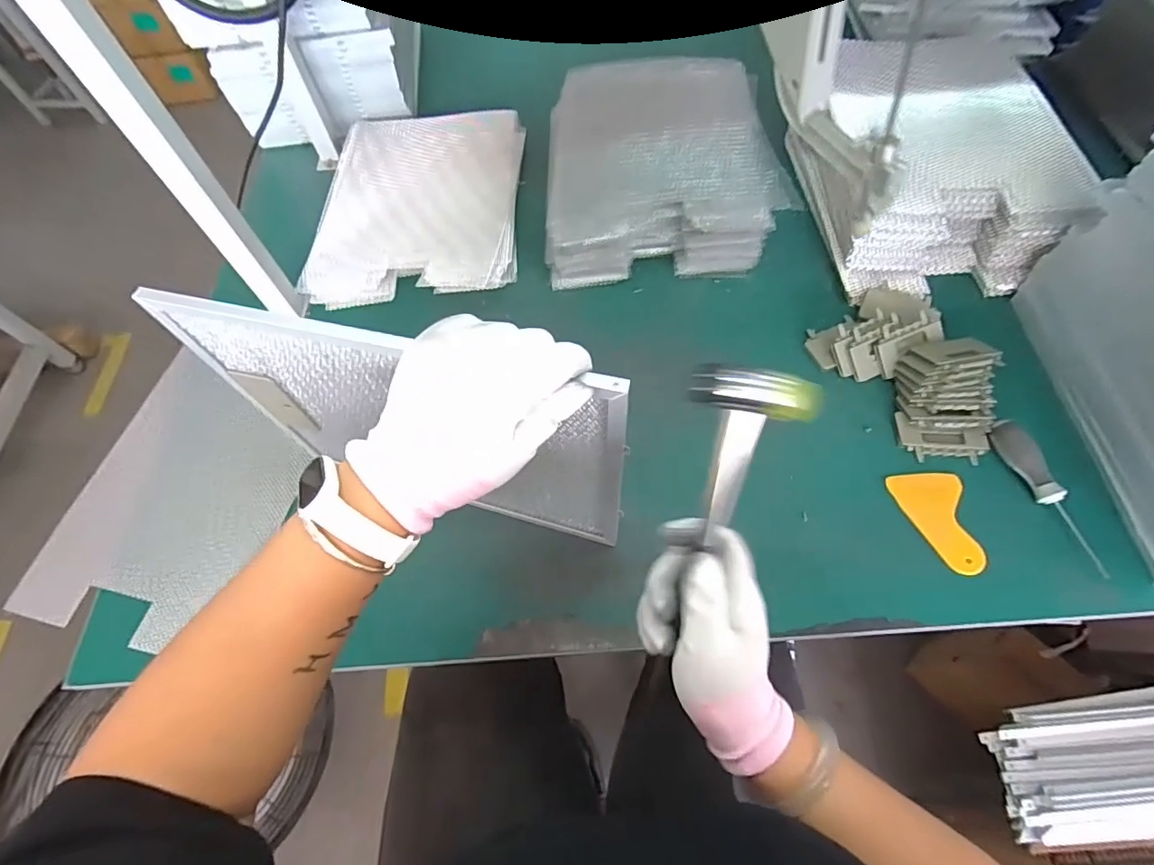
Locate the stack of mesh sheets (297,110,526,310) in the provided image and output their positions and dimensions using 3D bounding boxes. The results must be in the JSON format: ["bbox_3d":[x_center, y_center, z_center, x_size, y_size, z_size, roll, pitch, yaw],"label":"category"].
[{"bbox_3d":[-0.215,-0.331,0.742,0.264,0.033,0.361,-1,61,3],"label":"stack of mesh sheets"}]

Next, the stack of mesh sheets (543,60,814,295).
[{"bbox_3d":[0.103,-0.364,0.709,0.280,0.093,0.347,1,61,4],"label":"stack of mesh sheets"}]

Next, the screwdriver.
[{"bbox_3d":[0.459,0.057,0.502,0.019,0.027,0.156,-16,62,-6],"label":"screwdriver"}]

